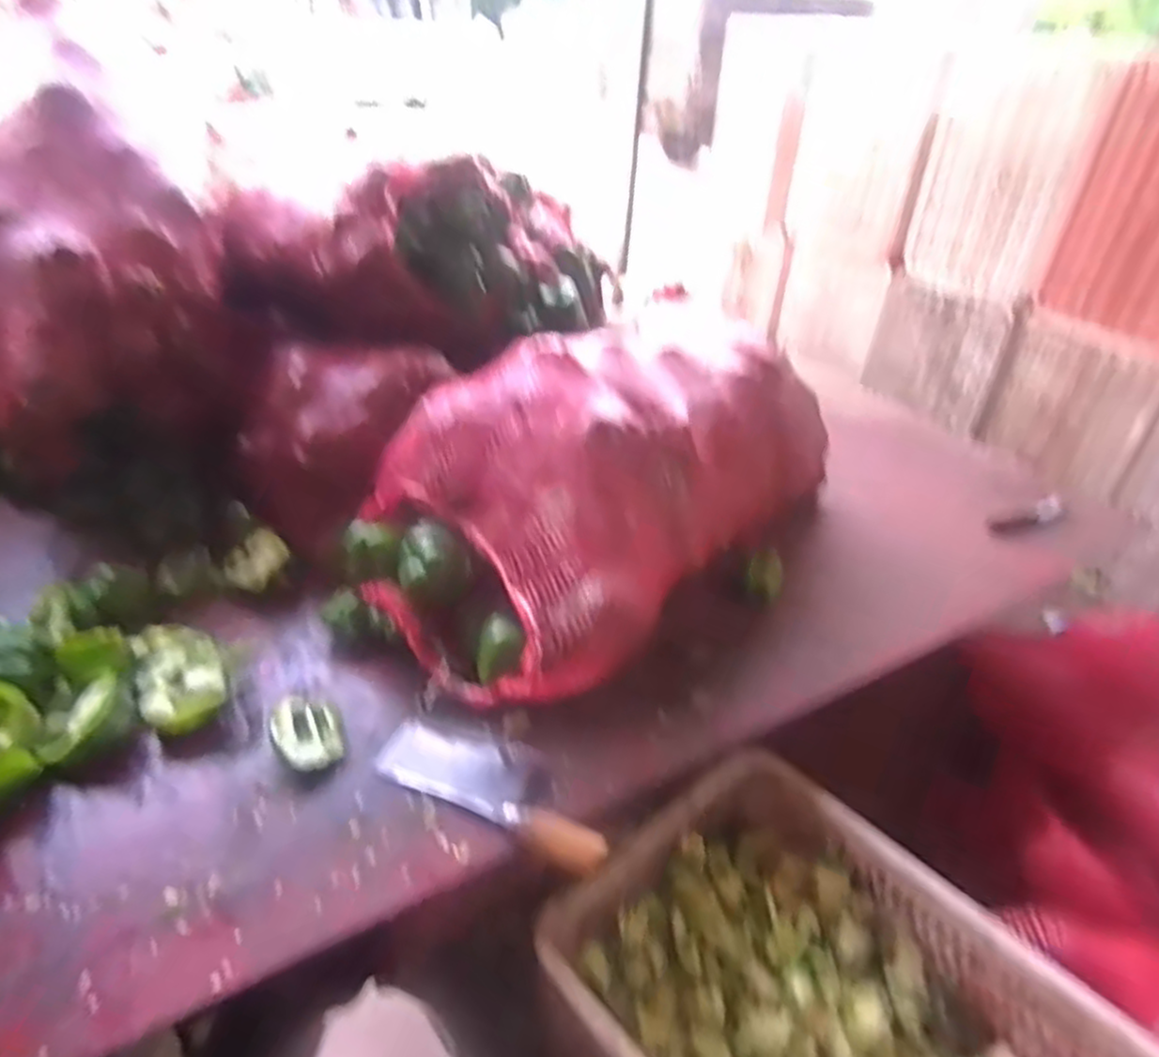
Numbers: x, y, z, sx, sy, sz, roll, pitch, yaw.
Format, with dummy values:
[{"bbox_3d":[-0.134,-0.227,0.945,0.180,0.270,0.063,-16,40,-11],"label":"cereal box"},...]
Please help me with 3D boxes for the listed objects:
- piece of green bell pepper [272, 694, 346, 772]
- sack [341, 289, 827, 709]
[{"bbox_3d":[-0.282,0.212,0.776,0.068,0.031,0.090,-11,38,-22],"label":"piece of green bell pepper"},{"bbox_3d":[0.063,-0.067,0.983,0.666,0.272,0.392,-26,45,-37],"label":"sack"}]

